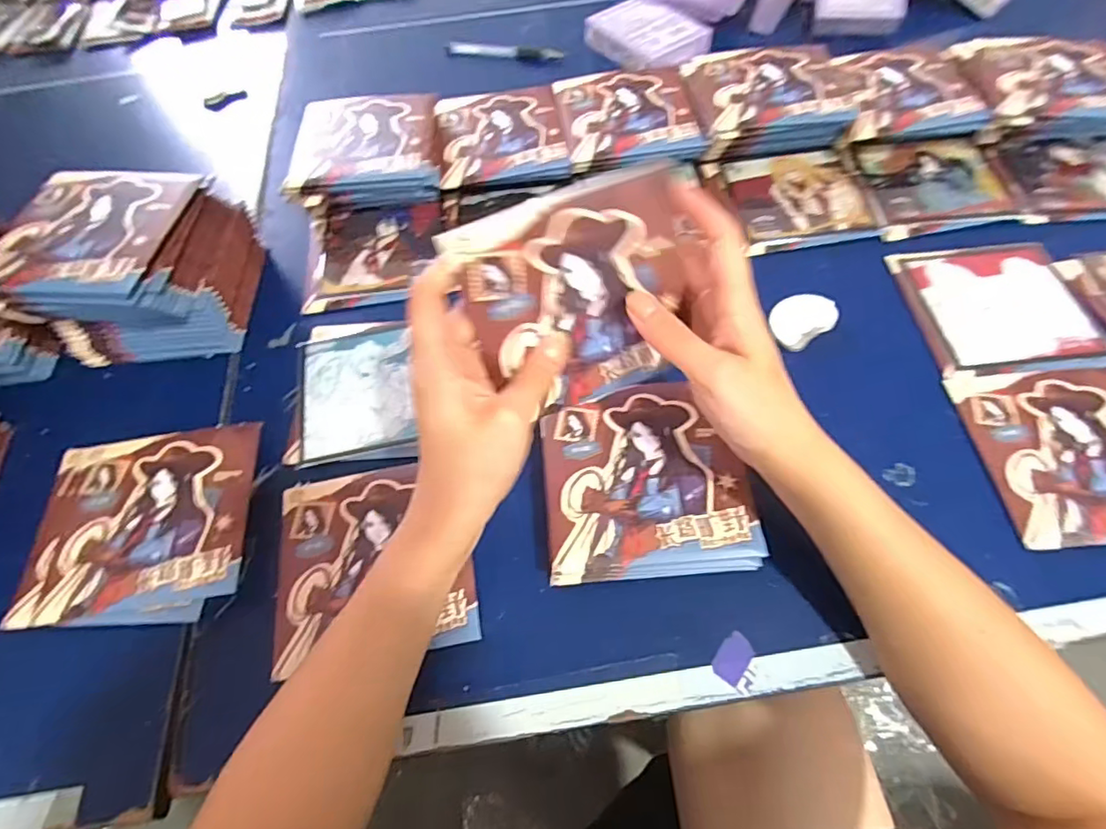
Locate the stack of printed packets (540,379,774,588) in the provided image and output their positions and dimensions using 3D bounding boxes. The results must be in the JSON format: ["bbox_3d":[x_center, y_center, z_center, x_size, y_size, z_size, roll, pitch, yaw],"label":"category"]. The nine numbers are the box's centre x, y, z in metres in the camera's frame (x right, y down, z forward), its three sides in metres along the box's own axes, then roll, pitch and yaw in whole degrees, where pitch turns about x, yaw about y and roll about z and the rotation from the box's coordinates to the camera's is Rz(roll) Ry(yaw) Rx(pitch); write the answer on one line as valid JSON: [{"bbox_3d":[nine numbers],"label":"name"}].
[{"bbox_3d":[0.056,0.041,0.359,0.119,0.028,0.117,-5,59,2],"label":"stack of printed packets"}]

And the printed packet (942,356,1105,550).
[{"bbox_3d":[0.326,0.019,0.359,0.114,0.006,0.124,-4,59,2],"label":"printed packet"}]

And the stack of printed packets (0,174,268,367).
[{"bbox_3d":[-0.307,-0.109,0.428,0.124,0.098,0.132,-2,60,3],"label":"stack of printed packets"}]

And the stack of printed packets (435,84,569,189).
[{"bbox_3d":[-0.047,-0.248,0.528,0.112,0.032,0.126,-8,59,0],"label":"stack of printed packets"}]

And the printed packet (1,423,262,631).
[{"bbox_3d":[-0.260,0.066,0.367,0.135,0.016,0.118,-9,59,-1],"label":"printed packet"}]

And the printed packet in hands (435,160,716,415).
[{"bbox_3d":[0.020,-0.060,0.307,0.124,0.117,0.010,-22,35,-5],"label":"printed packet in hands"}]

